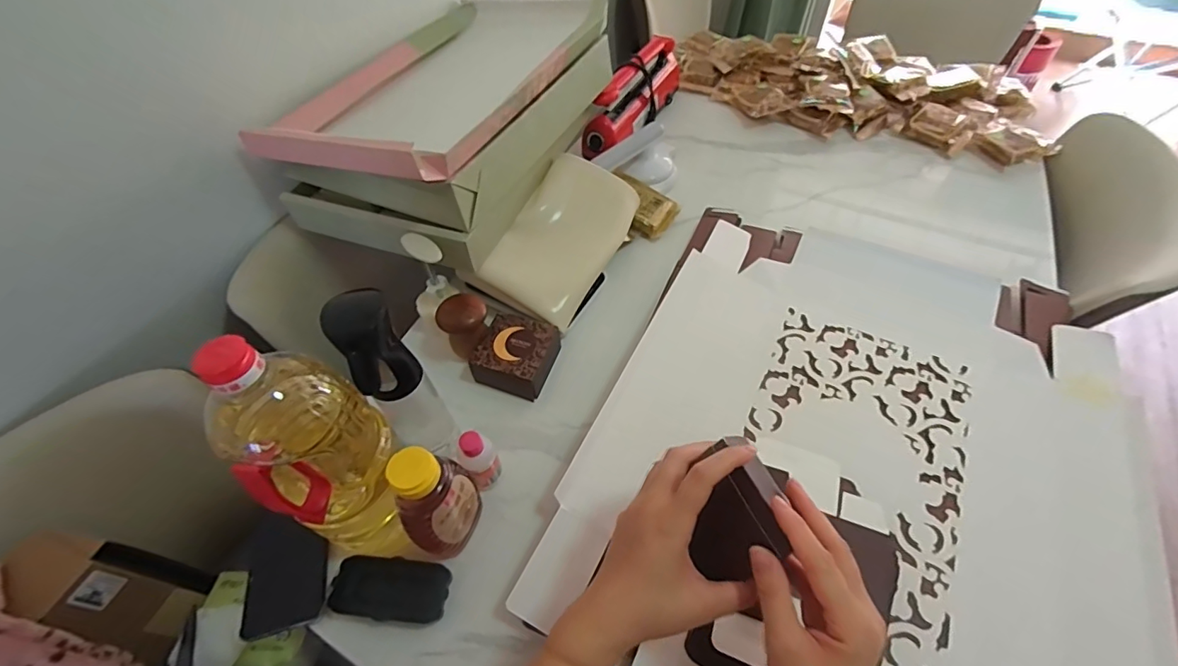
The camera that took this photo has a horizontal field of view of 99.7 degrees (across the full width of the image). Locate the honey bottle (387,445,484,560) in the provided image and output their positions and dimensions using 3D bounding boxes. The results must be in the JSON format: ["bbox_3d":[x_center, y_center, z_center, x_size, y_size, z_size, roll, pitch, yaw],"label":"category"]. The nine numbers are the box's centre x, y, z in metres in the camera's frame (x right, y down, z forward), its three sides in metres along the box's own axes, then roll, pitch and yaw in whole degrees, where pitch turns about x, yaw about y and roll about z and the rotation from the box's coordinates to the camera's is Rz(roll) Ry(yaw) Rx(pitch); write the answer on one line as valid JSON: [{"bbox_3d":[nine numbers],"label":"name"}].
[{"bbox_3d":[-0.144,0.163,0.478,0.046,0.160,0.070,10,54,10],"label":"honey bottle"}]

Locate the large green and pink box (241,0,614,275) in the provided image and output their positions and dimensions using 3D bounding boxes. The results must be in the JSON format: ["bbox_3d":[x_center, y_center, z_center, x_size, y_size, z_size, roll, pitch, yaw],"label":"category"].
[{"bbox_3d":[-0.188,-0.348,0.753,0.327,0.151,0.516,20,56,17],"label":"large green and pink box"}]

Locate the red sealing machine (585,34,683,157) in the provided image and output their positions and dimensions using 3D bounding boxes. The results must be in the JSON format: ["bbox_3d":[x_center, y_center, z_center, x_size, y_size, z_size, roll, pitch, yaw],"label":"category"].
[{"bbox_3d":[0.094,-0.451,0.930,0.069,0.109,0.312,26,58,21],"label":"red sealing machine"}]

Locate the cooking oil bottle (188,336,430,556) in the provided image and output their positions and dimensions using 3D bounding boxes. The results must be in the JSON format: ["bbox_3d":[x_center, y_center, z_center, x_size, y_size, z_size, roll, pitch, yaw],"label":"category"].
[{"bbox_3d":[-0.220,0.114,0.436,0.112,0.293,0.099,33,61,24],"label":"cooking oil bottle"}]

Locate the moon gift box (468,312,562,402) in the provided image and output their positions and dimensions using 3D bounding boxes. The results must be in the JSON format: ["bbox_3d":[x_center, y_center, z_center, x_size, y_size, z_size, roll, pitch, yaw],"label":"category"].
[{"bbox_3d":[-0.092,0.031,0.639,0.087,0.058,0.096,17,55,15],"label":"moon gift box"}]

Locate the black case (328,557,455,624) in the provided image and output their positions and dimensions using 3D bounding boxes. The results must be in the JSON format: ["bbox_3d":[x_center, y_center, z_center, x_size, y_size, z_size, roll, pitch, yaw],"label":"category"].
[{"bbox_3d":[-0.192,0.253,0.487,0.116,0.032,0.050,4,53,6],"label":"black case"}]

